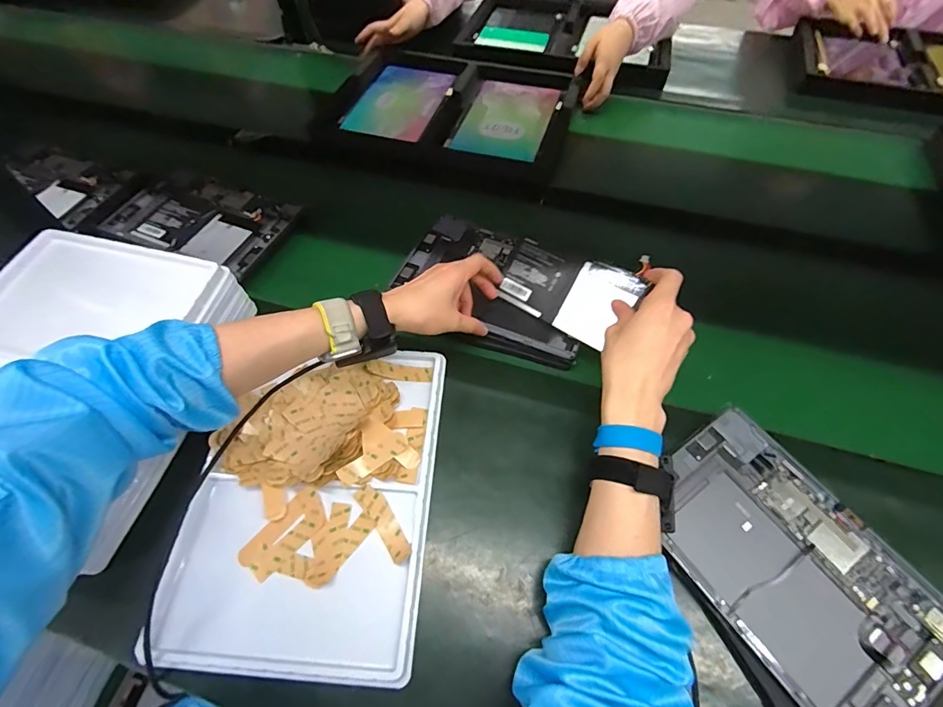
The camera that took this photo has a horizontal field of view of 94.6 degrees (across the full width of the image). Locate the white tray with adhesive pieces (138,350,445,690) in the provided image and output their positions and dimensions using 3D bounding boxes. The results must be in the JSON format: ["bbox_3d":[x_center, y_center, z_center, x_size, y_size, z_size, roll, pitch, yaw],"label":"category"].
[{"bbox_3d":[-0.163,0.139,0.448,0.236,0.041,0.310,3,58,2],"label":"white tray with adhesive pieces"}]

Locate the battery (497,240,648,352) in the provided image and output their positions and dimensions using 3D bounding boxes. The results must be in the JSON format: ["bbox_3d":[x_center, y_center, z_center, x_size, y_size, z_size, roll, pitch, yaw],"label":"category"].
[{"bbox_3d":[0.107,-0.078,0.526,0.143,0.012,0.087,30,101,26],"label":"battery"}]

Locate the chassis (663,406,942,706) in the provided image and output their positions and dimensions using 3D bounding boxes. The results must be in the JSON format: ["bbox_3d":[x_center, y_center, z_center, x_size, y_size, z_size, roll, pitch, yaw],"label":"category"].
[{"bbox_3d":[0.296,0.194,0.407,0.166,0.009,0.254,-33,66,-14],"label":"chassis"}]

